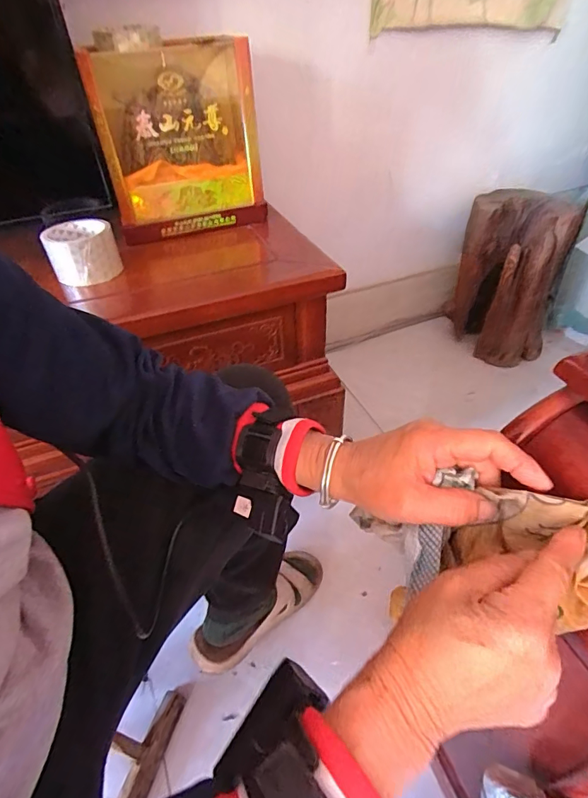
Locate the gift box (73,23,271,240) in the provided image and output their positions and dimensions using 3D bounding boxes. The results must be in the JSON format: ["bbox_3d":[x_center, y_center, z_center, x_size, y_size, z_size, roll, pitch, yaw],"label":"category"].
[{"bbox_3d":[-0.191,-0.438,0.725,0.235,0.250,0.203,-14,42,-10],"label":"gift box"}]

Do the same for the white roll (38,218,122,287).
[{"bbox_3d":[-0.297,-0.207,0.618,0.093,0.062,0.096,-22,44,-19],"label":"white roll"}]

